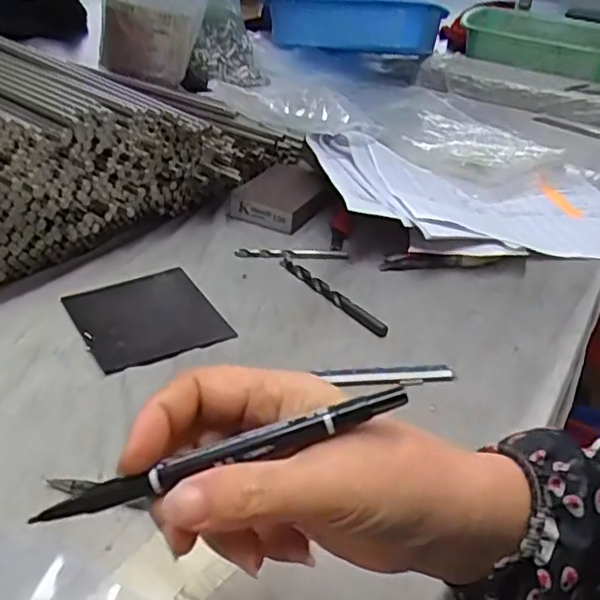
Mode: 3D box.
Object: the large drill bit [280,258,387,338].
[{"bbox_3d":[0.025,-0.005,0.517,0.011,0.006,0.124,-22,44,-35],"label":"large drill bit"}]

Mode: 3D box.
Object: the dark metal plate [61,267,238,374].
[{"bbox_3d":[-0.115,0.011,0.479,0.098,0.006,0.107,-14,37,-31],"label":"dark metal plate"}]

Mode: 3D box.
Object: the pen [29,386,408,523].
[{"bbox_3d":[-0.027,0.052,0.217,0.133,0.010,0.007,-19,38,-2],"label":"pen"}]

